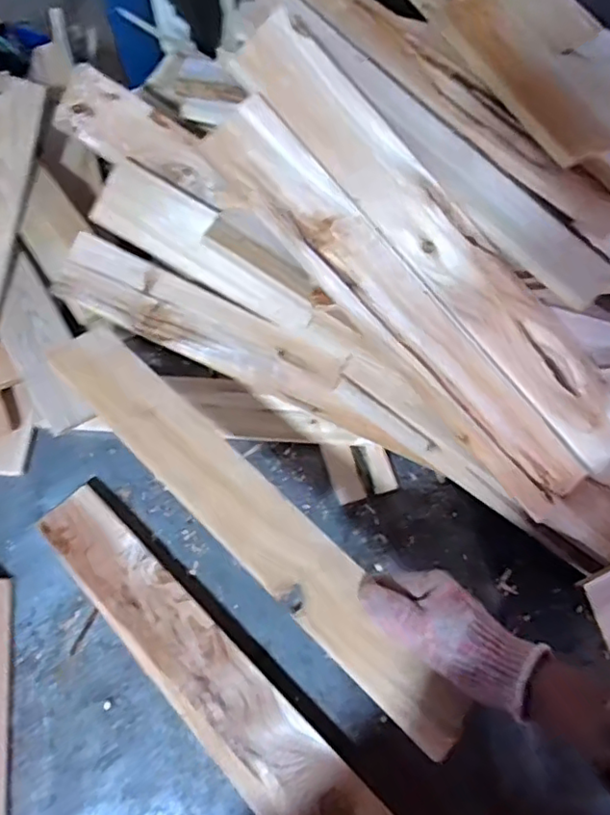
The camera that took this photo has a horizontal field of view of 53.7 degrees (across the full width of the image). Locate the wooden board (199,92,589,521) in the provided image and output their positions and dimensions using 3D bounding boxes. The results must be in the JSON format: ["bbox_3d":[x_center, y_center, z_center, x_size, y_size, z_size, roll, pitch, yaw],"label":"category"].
[{"bbox_3d":[0.095,-0.079,0.537,0.063,0.010,0.449,-45,100,-3],"label":"wooden board"}]

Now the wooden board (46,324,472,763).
[{"bbox_3d":[-0.054,0.088,0.523,0.068,0.022,0.475,-42,71,-15],"label":"wooden board"}]

